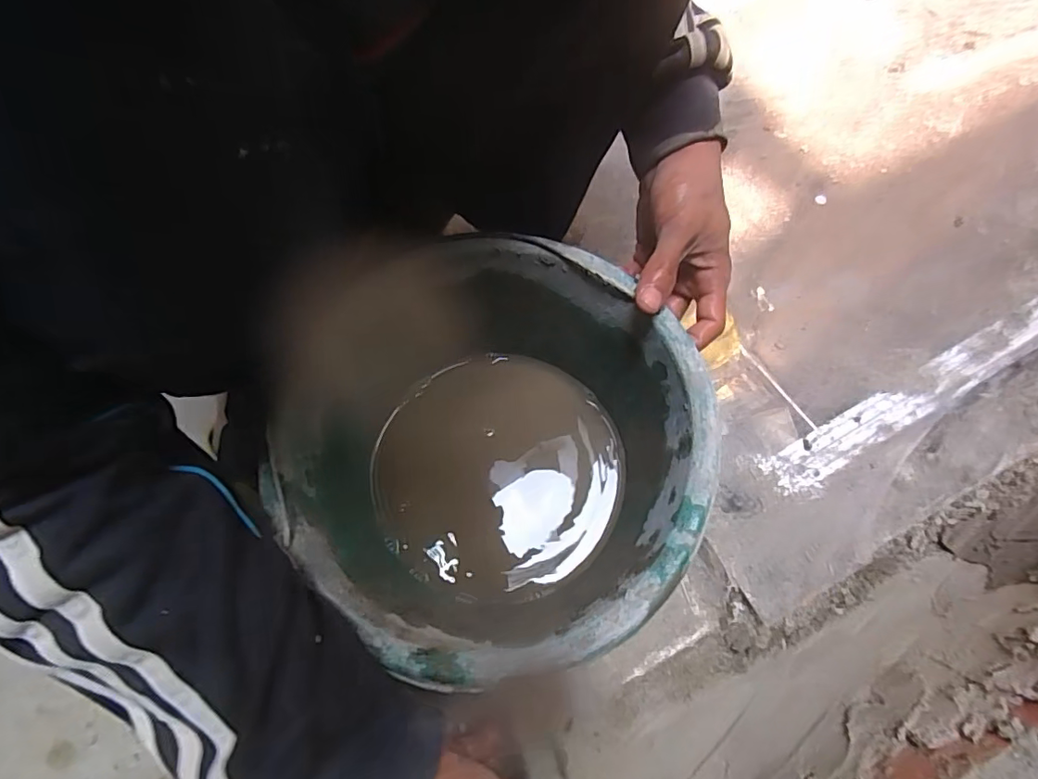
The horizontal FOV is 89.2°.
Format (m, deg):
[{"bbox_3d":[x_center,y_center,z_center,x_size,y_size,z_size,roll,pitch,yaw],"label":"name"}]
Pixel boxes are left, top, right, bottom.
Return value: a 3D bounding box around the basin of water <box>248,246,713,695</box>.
[{"bbox_3d":[-0.016,0.040,0.366,0.251,0.156,0.250,0,73,1],"label":"basin of water"}]

